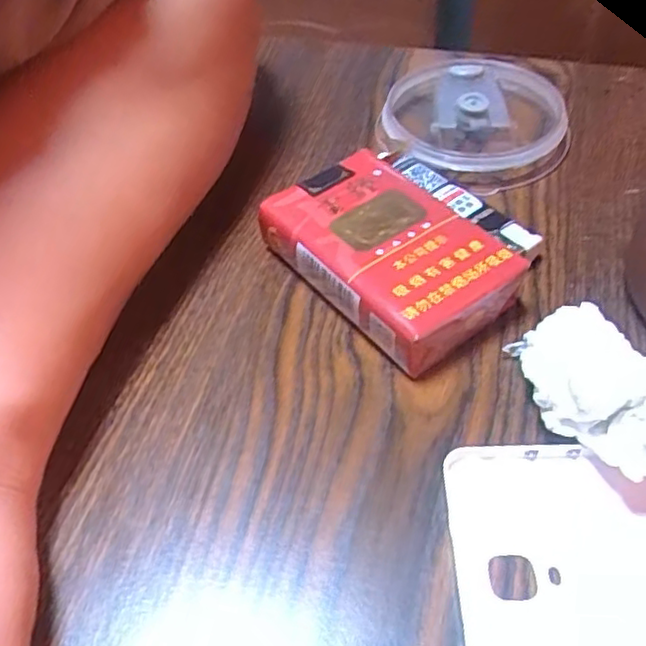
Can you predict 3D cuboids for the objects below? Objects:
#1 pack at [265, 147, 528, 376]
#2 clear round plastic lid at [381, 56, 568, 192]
[{"bbox_3d":[0.023,-0.024,0.246,0.052,0.026,0.083,-32,54,-23],"label":"pack"},{"bbox_3d":[0.068,-0.091,0.307,0.080,0.017,0.080,-1,48,2],"label":"clear round plastic lid"}]

